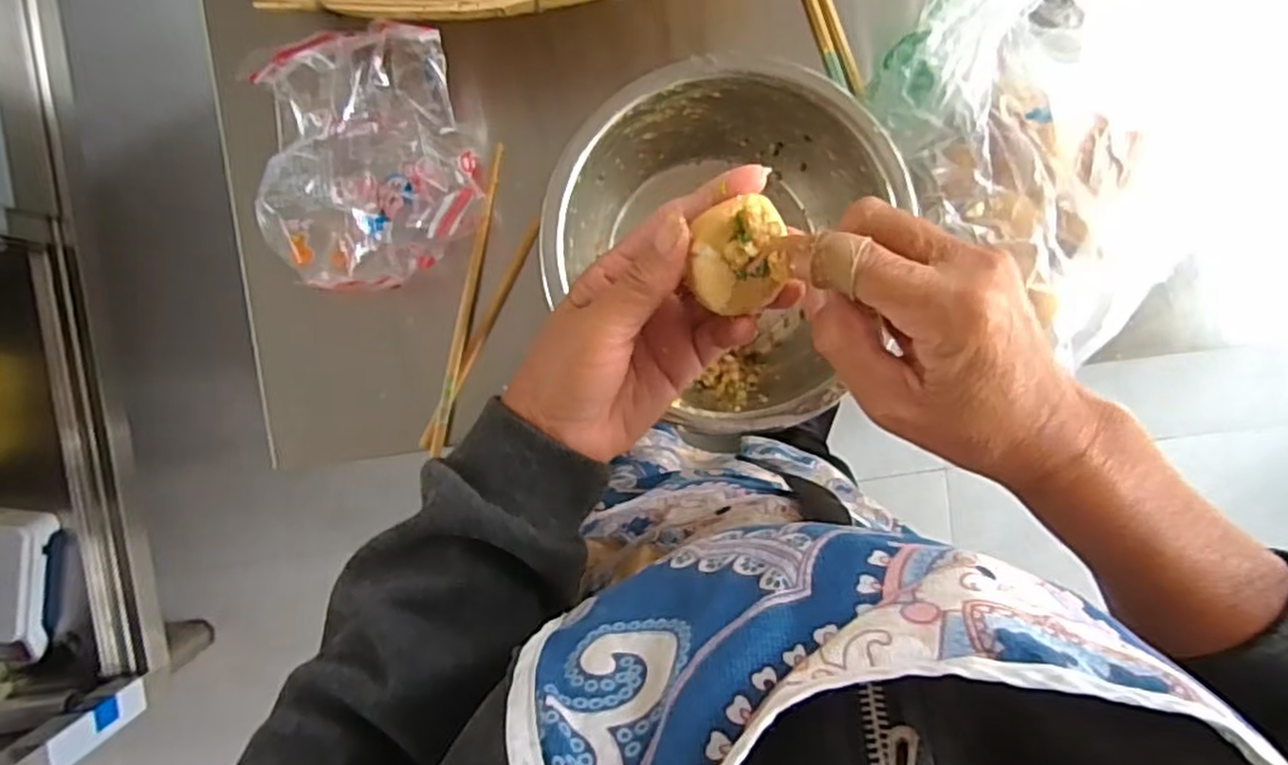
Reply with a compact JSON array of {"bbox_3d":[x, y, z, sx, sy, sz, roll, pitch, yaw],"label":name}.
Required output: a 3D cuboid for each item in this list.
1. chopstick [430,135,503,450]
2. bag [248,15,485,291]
[{"bbox_3d":[-0.130,-0.060,0.548,0.010,0.014,0.232,12,93,-2],"label":"chopstick"},{"bbox_3d":[-0.189,-0.149,0.501,0.140,0.060,0.159,-5,93,-1],"label":"bag"}]

